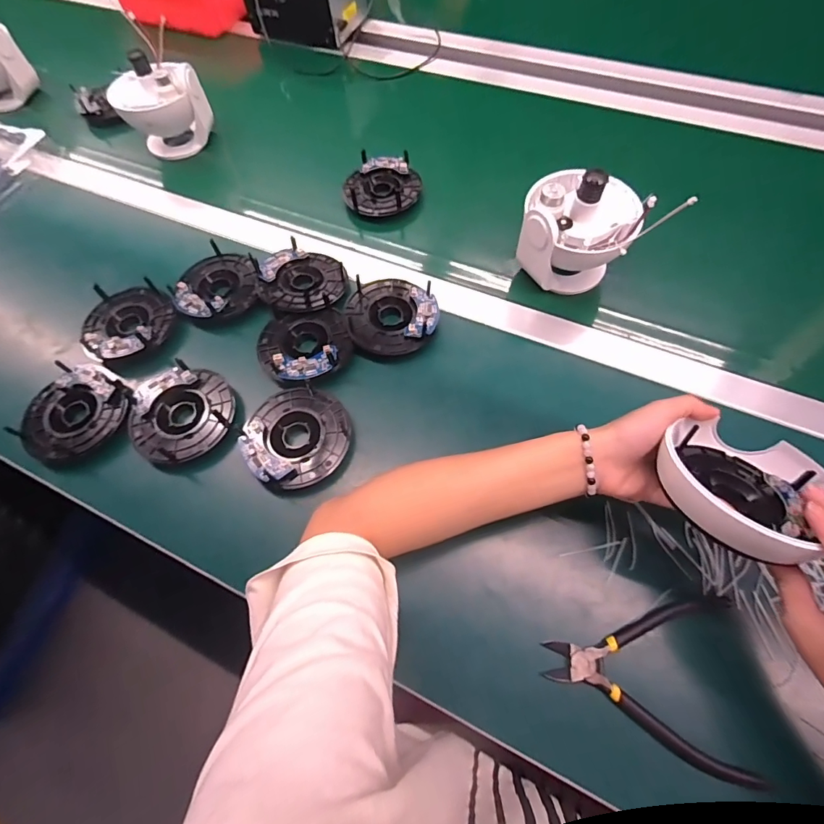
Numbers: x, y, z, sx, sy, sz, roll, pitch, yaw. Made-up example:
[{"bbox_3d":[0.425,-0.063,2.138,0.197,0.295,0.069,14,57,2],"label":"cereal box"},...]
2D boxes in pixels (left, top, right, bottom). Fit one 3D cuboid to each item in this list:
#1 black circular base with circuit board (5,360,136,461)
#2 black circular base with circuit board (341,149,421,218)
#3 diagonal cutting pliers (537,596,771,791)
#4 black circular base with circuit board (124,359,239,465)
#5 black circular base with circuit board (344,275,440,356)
[{"bbox_3d":[-0.339,0.000,0.442,0.099,0.022,0.102,-2,63,4],"label":"black circular base with circuit board"},{"bbox_3d":[-0.038,-0.296,0.573,0.096,0.028,0.084,-3,63,3],"label":"black circular base with circuit board"},{"bbox_3d":[0.176,0.201,0.332,0.143,0.018,0.116,0,63,5],"label":"diagonal cutting pliers"},{"bbox_3d":[-0.227,0.003,0.442,0.095,0.035,0.100,-2,63,4],"label":"black circular base with circuit board"},{"bbox_3d":[-0.022,-0.104,0.478,0.097,0.031,0.094,-2,63,4],"label":"black circular base with circuit board"}]

